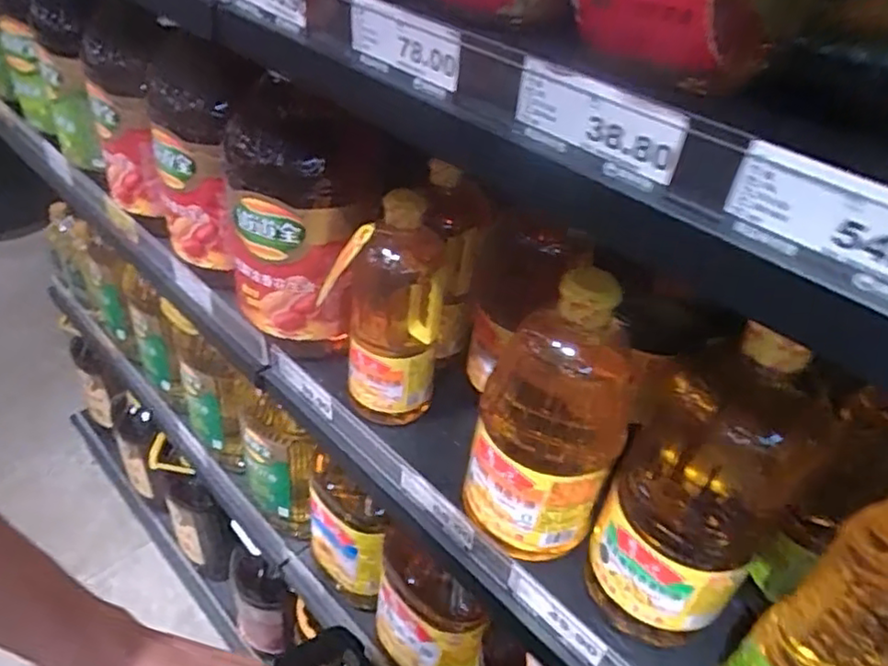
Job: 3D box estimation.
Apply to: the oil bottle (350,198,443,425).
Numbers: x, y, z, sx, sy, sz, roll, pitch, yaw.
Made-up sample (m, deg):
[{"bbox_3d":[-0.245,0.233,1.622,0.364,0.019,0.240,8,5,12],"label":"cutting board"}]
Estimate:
[{"bbox_3d":[-0.049,-0.022,0.628,0.089,0.232,0.081,1,40,-7],"label":"oil bottle"}]

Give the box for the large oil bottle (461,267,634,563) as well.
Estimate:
[{"bbox_3d":[0.084,0.068,0.511,0.114,0.243,0.094,16,40,12],"label":"large oil bottle"}]

